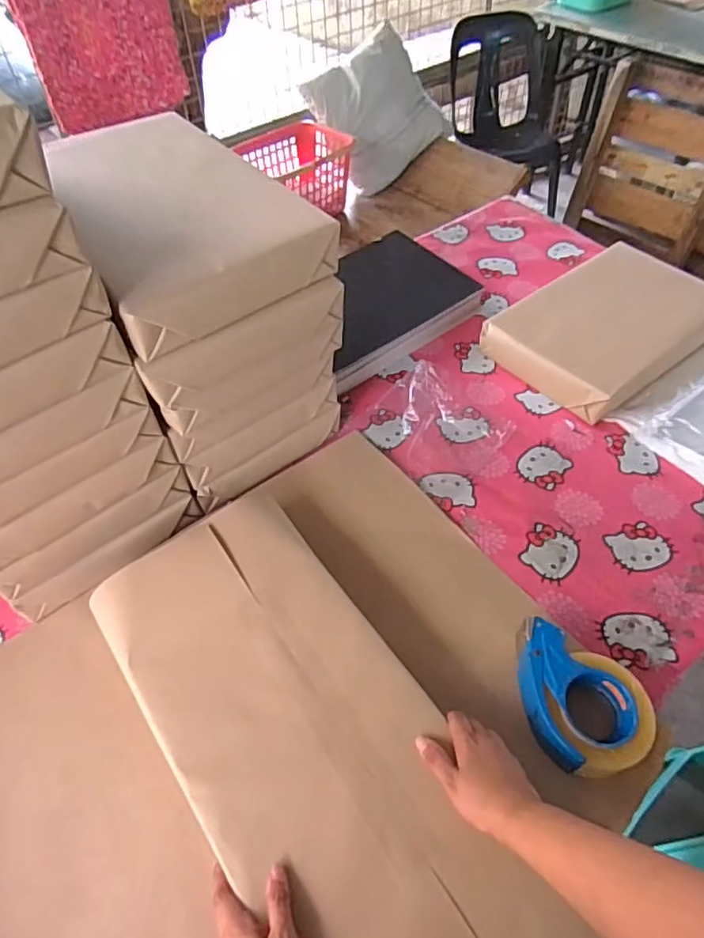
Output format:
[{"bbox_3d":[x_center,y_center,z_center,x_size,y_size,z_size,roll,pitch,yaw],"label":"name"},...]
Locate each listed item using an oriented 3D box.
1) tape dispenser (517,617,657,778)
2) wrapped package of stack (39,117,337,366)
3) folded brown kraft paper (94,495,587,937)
[{"bbox_3d":[0.264,0.261,0.669,0.123,0.055,0.168,-4,52,-1],"label":"tape dispenser"},{"bbox_3d":[-0.219,-0.314,0.701,0.255,0.089,0.340,-32,60,-19],"label":"wrapped package of stack"},{"bbox_3d":[-0.048,0.282,0.605,0.259,0.048,0.582,-31,56,-18],"label":"folded brown kraft paper"}]

